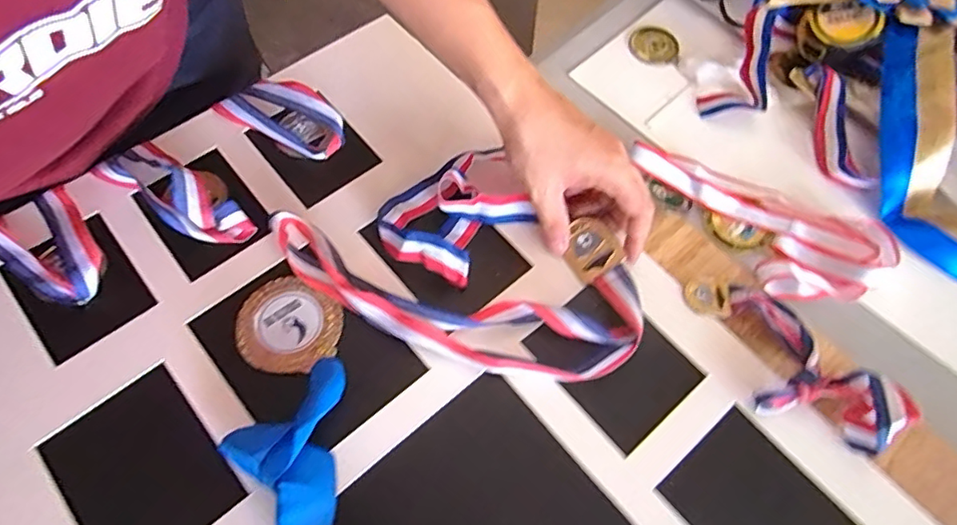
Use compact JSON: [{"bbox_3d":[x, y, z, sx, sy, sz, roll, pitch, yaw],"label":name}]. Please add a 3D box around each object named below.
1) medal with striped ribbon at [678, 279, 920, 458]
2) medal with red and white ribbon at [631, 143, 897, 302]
[{"bbox_3d":[0.219,0.065,0.402,0.073,0.044,0.160,-27,69,-15],"label":"medal with striped ribbon"},{"bbox_3d":[0.227,-0.036,0.477,0.209,0.022,0.091,31,67,11],"label":"medal with red and white ribbon"}]

